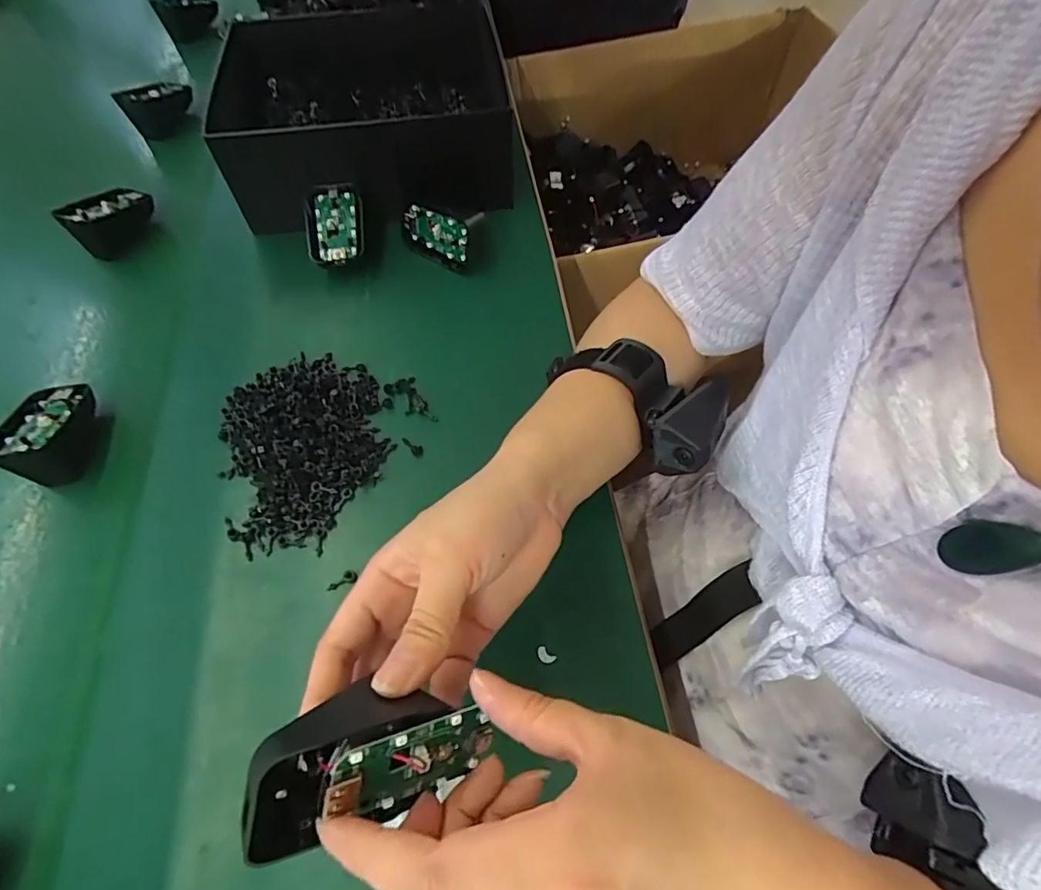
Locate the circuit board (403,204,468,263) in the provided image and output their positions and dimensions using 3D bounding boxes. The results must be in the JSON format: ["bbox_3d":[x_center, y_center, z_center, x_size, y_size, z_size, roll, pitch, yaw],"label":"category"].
[{"bbox_3d":[-0.069,-0.175,0.445,0.063,0.037,0.004,31,50,16],"label":"circuit board"}]

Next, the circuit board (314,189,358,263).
[{"bbox_3d":[-0.152,-0.181,0.446,0.032,0.009,0.065,-8,79,-1],"label":"circuit board"}]

